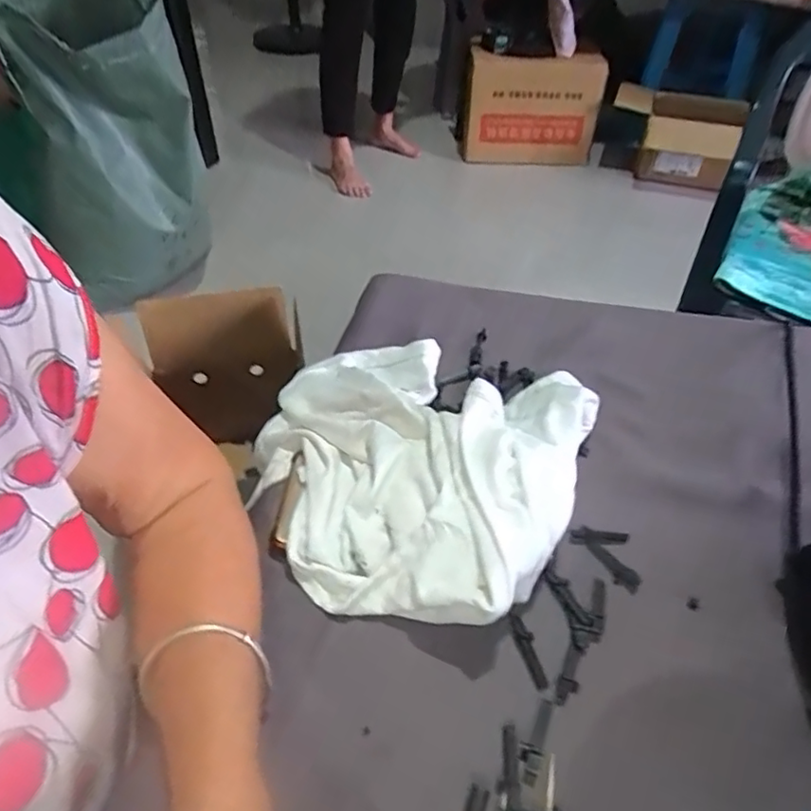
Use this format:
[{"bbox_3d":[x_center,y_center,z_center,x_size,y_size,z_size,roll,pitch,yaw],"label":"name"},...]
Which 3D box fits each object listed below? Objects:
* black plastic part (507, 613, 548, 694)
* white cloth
[{"bbox_3d":[0.064,0.127,0.318,0.009,0.004,0.040,-13,45,-11],"label":"black plastic part"},{"bbox_3d":[-0.002,0.026,0.390,0.216,0.053,0.201,22,49,24],"label":"white cloth"}]

